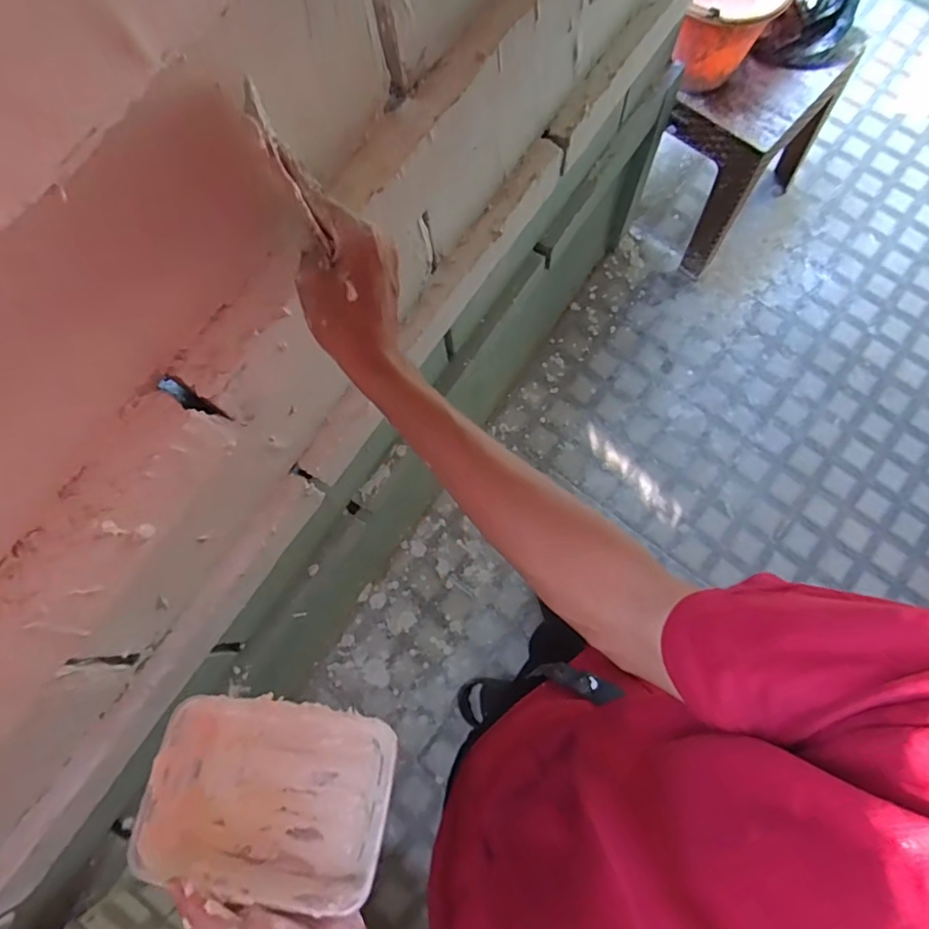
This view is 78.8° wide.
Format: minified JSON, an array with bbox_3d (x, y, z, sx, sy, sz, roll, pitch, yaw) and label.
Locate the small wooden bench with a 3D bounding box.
[{"bbox_3d":[0.709,-0.795,1.480,0.261,0.471,0.375,44,82,12],"label":"small wooden bench"}]

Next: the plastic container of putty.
[{"bbox_3d":[-0.139,0.231,0.405,0.166,0.070,0.112,5,78,2],"label":"plastic container of putty"}]

